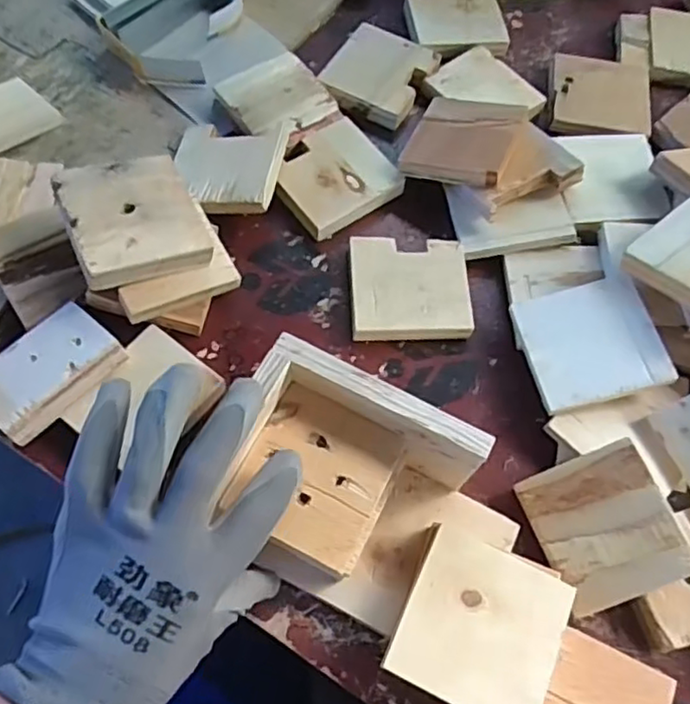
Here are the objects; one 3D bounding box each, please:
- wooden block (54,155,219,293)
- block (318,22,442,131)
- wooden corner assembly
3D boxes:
[{"bbox_3d":[-0.152,-0.096,0.464,0.088,0.016,0.092,-18,71,-25],"label":"wooden block"},{"bbox_3d":[0.031,-0.259,0.604,0.087,0.018,0.090,30,66,8],"label":"block"},{"bbox_3d":[-0.002,0.078,0.400,0.138,0.076,0.112,26,67,8],"label":"wooden corner assembly"}]

